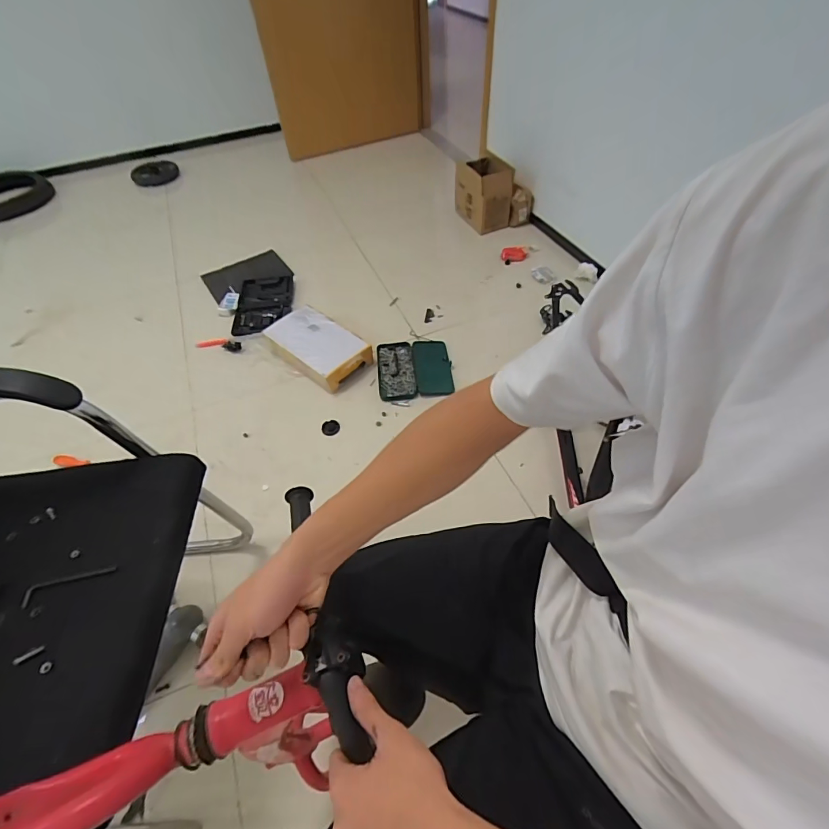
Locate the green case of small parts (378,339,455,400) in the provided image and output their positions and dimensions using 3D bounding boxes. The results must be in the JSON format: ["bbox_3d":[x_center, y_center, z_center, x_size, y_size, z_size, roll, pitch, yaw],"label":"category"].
[{"bbox_3d":[0.000,-0.155,1.450,0.247,0.041,0.266,-7,52,-3],"label":"green case of small parts"}]

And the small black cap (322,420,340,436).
[{"bbox_3d":[-0.258,0.039,1.327,0.054,0.013,0.050,-19,54,-13],"label":"small black cap"}]

